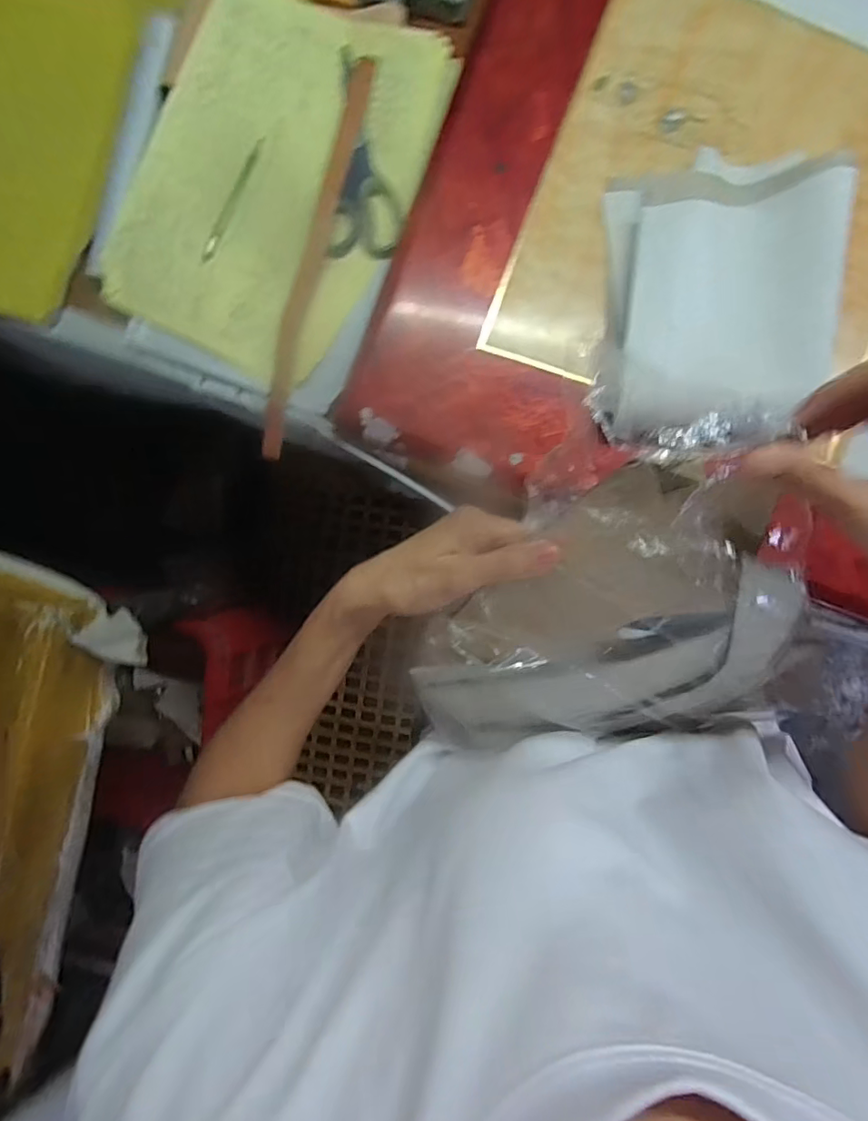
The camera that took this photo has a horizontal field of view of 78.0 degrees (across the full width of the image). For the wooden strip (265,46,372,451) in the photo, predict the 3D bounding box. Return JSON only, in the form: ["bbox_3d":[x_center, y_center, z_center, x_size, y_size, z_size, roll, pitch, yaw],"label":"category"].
[{"bbox_3d":[-0.113,-0.280,0.499,0.028,0.009,0.370,14,90,-2],"label":"wooden strip"}]

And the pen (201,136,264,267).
[{"bbox_3d":[-0.192,-0.342,0.510,0.011,0.012,0.126,23,93,2],"label":"pen"}]

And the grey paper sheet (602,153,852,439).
[{"bbox_3d":[0.223,-0.206,0.418,0.160,0.049,0.203,-1,91,9],"label":"grey paper sheet"}]

